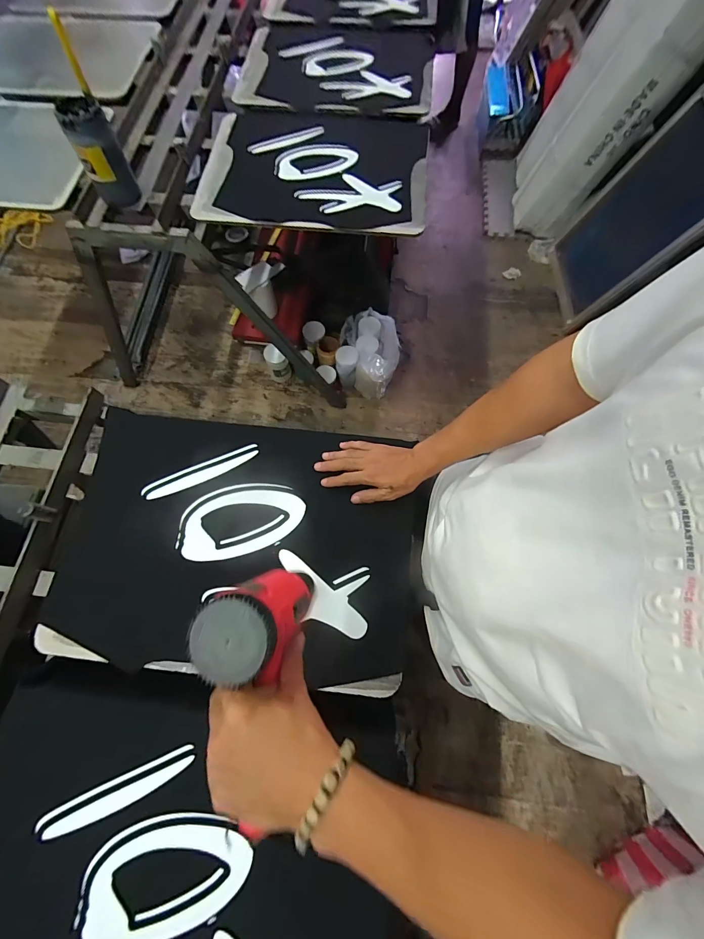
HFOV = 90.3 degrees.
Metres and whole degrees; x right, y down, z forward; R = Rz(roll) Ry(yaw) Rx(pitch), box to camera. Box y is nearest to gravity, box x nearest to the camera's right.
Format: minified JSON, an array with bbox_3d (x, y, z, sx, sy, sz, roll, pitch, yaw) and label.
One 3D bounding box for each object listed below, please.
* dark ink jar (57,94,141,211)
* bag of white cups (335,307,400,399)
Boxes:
[{"bbox_3d":[-0.581,-0.725,0.811,0.097,0.176,0.107,-30,72,-9],"label":"dark ink jar"},{"bbox_3d":[0.068,-0.483,1.494,0.258,0.188,0.324,8,70,4],"label":"bag of white cups"}]

